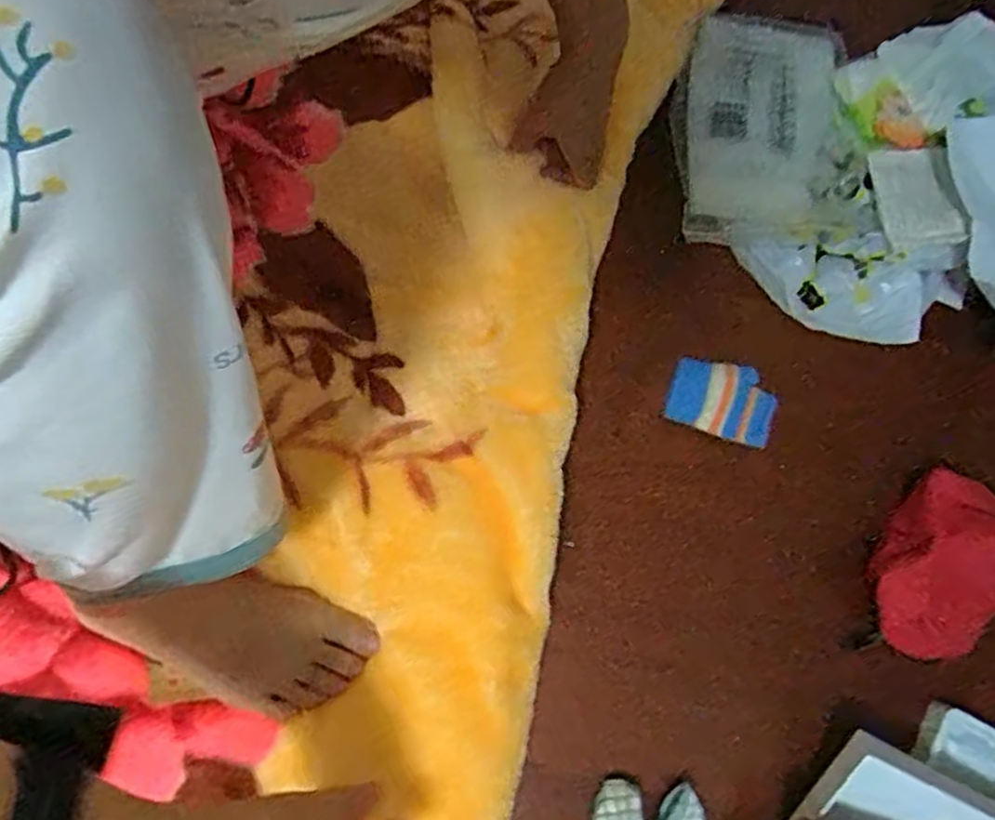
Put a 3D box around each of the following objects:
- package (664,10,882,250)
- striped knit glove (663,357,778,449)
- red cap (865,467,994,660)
[{"bbox_3d":[0.221,-0.239,0.608,0.144,0.034,0.214,2,77,0],"label":"package"},{"bbox_3d":[0.170,-0.008,0.561,0.079,0.008,0.057,14,79,29],"label":"striped knit glove"},{"bbox_3d":[0.320,0.113,0.529,0.085,0.029,0.127,34,79,7],"label":"red cap"}]

